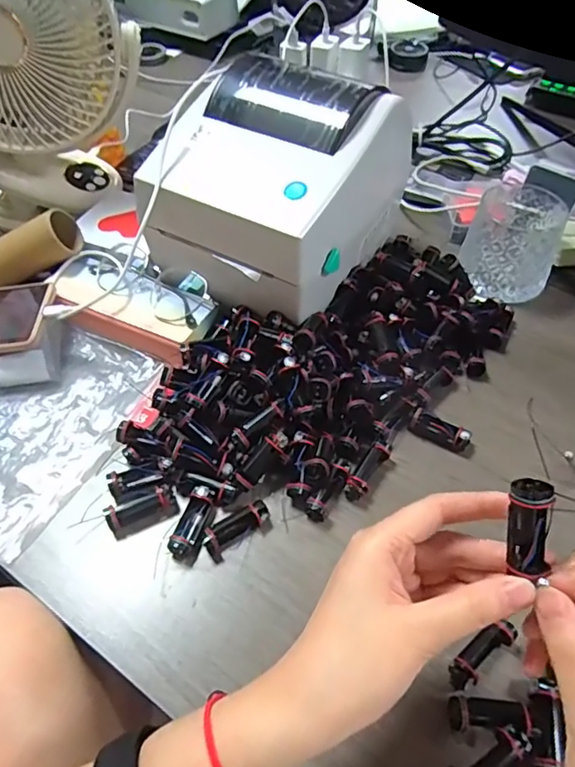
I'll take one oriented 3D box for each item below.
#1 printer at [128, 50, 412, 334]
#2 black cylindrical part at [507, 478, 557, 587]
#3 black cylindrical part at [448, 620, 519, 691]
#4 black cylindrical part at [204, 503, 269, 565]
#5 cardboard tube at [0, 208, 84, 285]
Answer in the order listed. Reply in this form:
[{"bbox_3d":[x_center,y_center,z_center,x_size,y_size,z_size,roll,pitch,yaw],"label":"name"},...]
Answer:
[{"bbox_3d":[-0.010,-0.180,0.487,0.170,0.136,0.200,24,55,19],"label":"printer"},{"bbox_3d":[0.109,0.064,0.247,0.017,0.041,0.016,-3,15,1],"label":"black cylindrical part"},{"bbox_3d":[0.116,0.161,0.331,0.048,0.014,0.017,-34,59,-24],"label":"black cylindrical part"},{"bbox_3d":[-0.036,0.099,0.383,0.048,0.015,0.017,-34,59,-24],"label":"black cylindrical part"},{"bbox_3d":[-0.248,-0.126,0.519,0.103,0.041,0.036,-26,55,0],"label":"cardboard tube"}]

